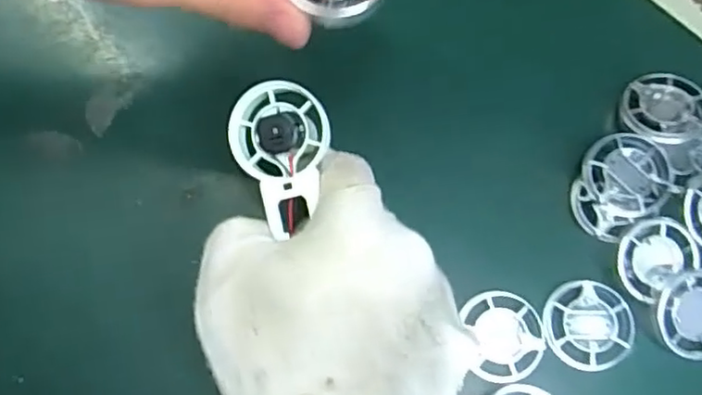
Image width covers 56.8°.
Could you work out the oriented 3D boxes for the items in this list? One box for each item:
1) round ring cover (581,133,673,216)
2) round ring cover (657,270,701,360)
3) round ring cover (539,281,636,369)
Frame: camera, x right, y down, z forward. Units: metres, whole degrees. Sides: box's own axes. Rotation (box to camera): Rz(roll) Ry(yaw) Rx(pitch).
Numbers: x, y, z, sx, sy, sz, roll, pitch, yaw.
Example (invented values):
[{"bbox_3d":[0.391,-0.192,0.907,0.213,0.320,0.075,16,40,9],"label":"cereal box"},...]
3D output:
[{"bbox_3d":[0.130,-0.011,0.302,0.038,0.005,0.037,0,77,-2],"label":"round ring cover"},{"bbox_3d":[0.154,0.052,0.289,0.034,0.008,0.037,0,77,-2],"label":"round ring cover"},{"bbox_3d":[0.107,0.057,0.293,0.039,0.005,0.039,-10,78,-4],"label":"round ring cover"}]

